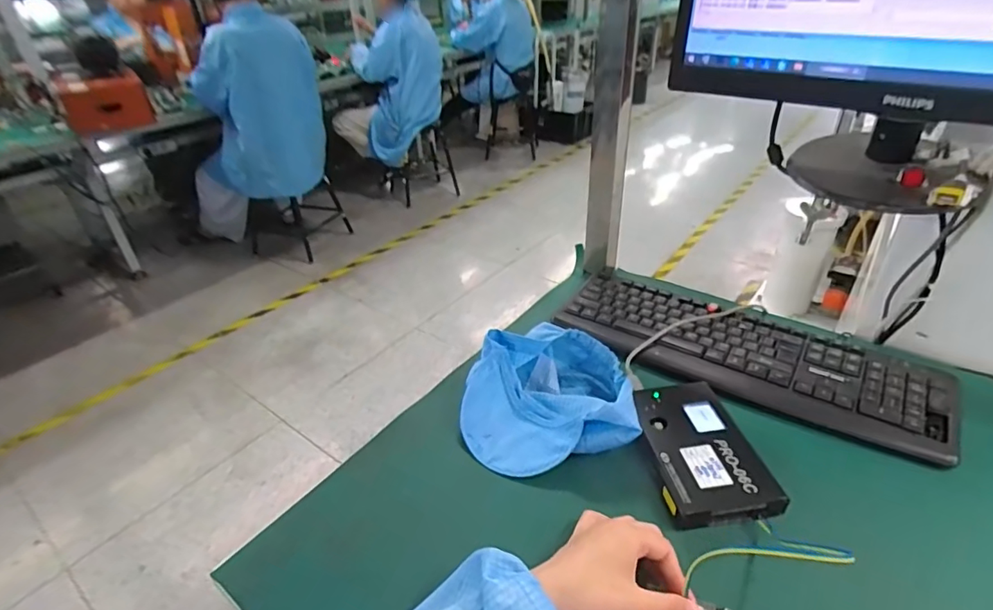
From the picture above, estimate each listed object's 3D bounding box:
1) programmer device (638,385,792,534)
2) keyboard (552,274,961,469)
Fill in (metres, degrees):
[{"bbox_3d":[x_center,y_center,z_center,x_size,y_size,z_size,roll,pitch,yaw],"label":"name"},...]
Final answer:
[{"bbox_3d":[0.199,0.142,0.515,0.100,0.023,0.154,-6,34,-5],"label":"programmer device"},{"bbox_3d":[0.291,0.058,0.633,0.435,0.027,0.161,20,40,30],"label":"keyboard"}]

